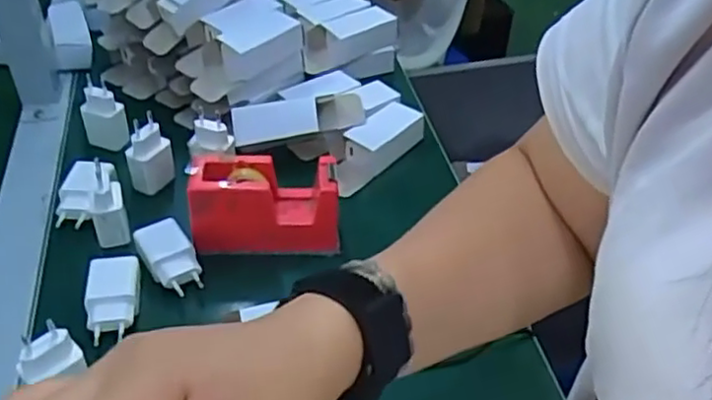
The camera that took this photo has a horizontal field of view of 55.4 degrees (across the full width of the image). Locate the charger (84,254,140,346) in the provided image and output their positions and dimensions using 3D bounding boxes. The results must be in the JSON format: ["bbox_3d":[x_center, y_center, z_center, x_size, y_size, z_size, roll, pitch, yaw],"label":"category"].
[{"bbox_3d":[-0.199,0.078,0.555,0.041,0.020,0.070,-4,42,-11],"label":"charger"}]

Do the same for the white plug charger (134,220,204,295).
[{"bbox_3d":[-0.162,0.048,0.590,0.039,0.020,0.073,-24,49,-30],"label":"white plug charger"}]

